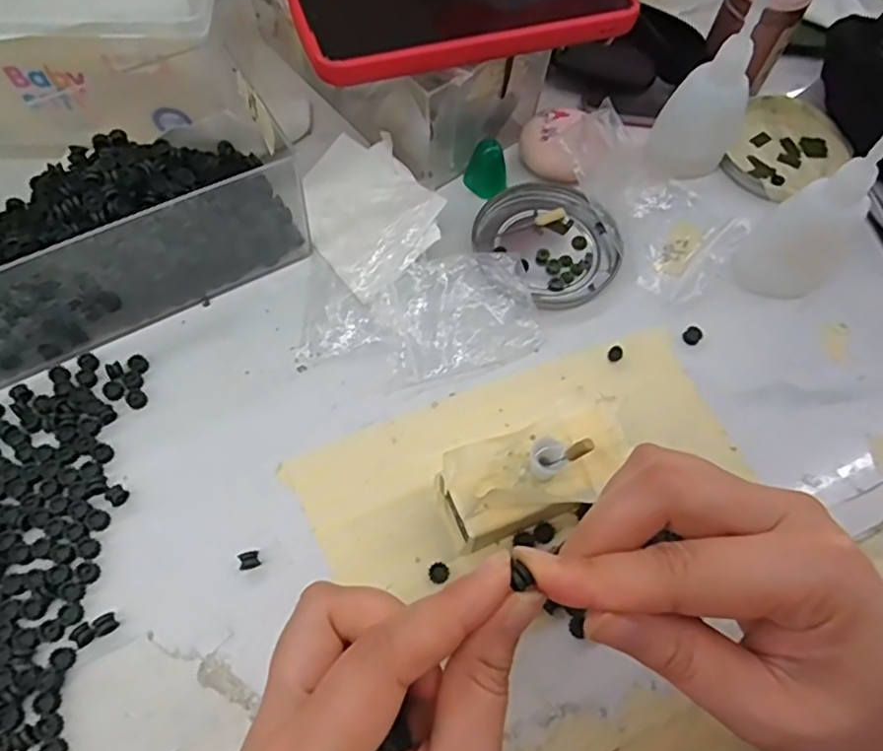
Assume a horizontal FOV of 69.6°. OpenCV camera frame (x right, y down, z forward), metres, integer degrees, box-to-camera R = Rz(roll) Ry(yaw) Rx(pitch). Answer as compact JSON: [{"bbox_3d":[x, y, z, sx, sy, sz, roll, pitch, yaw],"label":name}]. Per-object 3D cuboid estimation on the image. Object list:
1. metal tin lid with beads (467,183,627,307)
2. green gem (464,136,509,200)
[{"bbox_3d":[0.059,-0.074,0.349,0.065,0.011,0.076,-37,71,-18],"label":"metal tin lid with beads"},{"bbox_3d":[0.025,-0.117,0.355,0.023,0.025,0.017,10,64,2],"label":"green gem"}]

